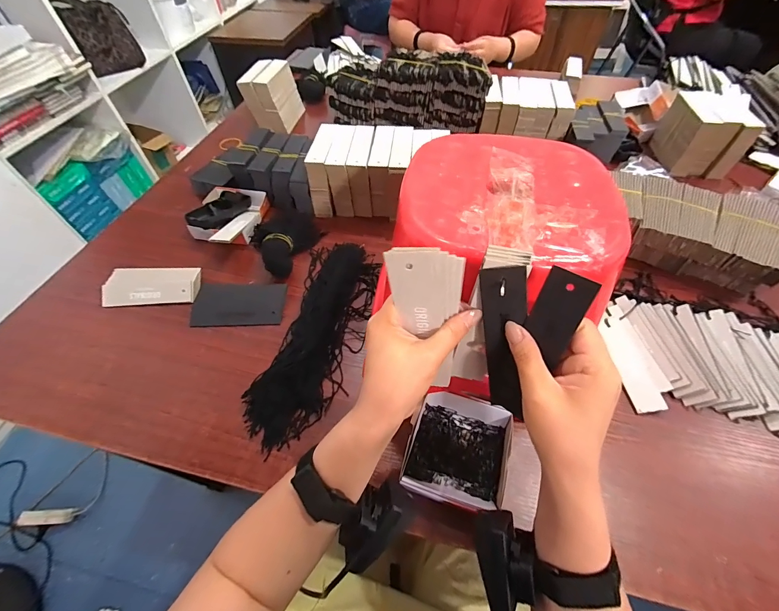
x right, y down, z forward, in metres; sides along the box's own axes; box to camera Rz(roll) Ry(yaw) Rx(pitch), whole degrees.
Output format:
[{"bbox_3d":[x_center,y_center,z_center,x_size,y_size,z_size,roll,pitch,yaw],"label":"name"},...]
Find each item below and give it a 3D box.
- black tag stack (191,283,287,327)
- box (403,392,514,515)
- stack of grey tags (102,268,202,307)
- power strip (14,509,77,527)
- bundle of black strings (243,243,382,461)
[{"bbox_3d":[-0.223,-0.001,0.514,0.129,0.008,0.072,0,61,-3],"label":"black tag stack"},{"bbox_3d":[0.075,0.153,0.371,0.105,0.027,0.110,12,55,10],"label":"box"},{"bbox_3d":[-0.359,-0.029,0.520,0.133,0.030,0.057,-5,54,-2],"label":"stack of grey tags"},{"bbox_3d":[-0.979,0.607,0.983,0.137,0.028,0.039,2,54,-12],"label":"power strip"},{"bbox_3d":[-0.094,0.029,0.464,0.115,0.024,0.305,10,55,9],"label":"bundle of black strings"}]

